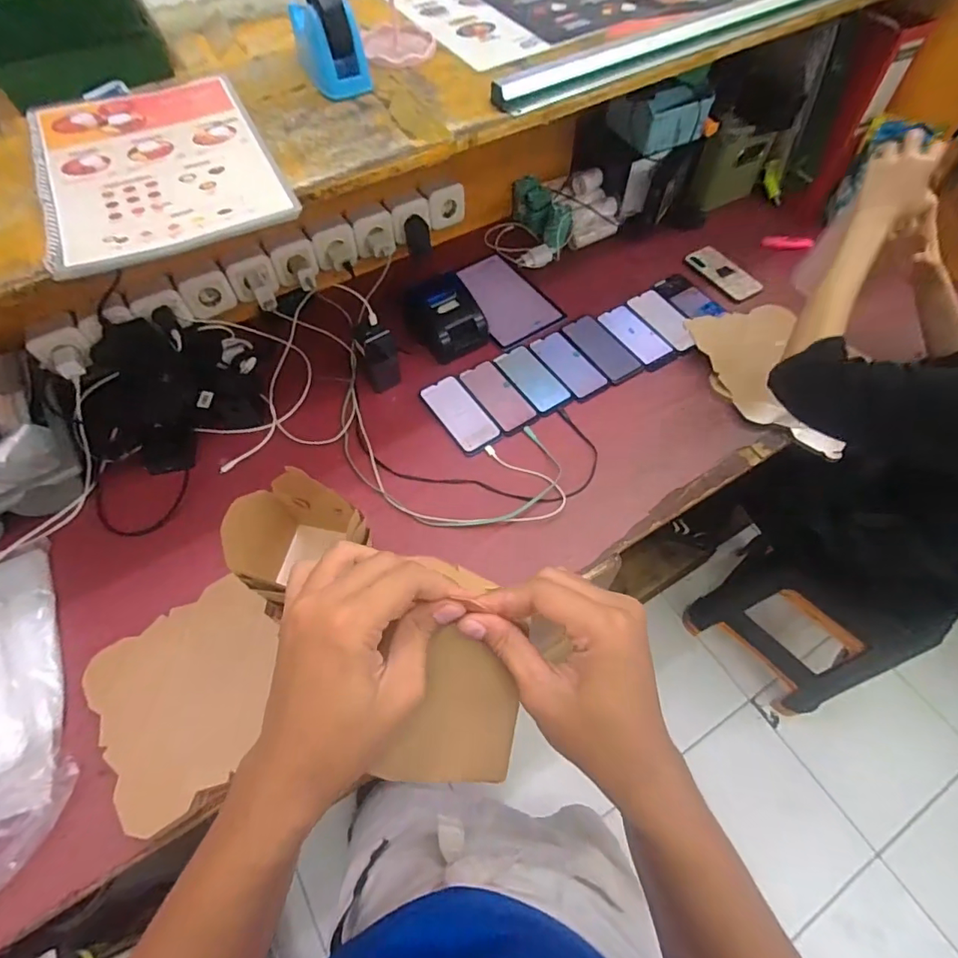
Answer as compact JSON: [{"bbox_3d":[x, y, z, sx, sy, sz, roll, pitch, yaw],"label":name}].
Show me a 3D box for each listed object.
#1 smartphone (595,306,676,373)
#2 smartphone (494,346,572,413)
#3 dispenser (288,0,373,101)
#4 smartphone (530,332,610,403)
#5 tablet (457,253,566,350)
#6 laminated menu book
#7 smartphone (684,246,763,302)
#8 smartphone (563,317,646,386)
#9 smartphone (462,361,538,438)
[{"bbox_3d":[0.304,-0.281,0.987,0.079,0.010,0.173,-24,62,-12],"label":"smartphone"},{"bbox_3d":[0.098,-0.187,0.937,0.076,0.005,0.156,-31,64,-16],"label":"smartphone"},{"bbox_3d":[-0.185,-0.541,0.603,0.074,0.098,0.127,-17,61,-8],"label":"dispenser"},{"bbox_3d":[0.167,-0.218,0.950,0.071,0.007,0.163,-27,63,-14],"label":"smartphone"},{"bbox_3d":[0.043,-0.381,1.049,0.163,0.006,0.257,-30,63,-15],"label":"tablet"},{"bbox_3d":[-0.353,-0.348,0.552,0.225,0.016,0.317,-24,62,-13],"label":"laminated menu book"},{"bbox_3d":[0.520,-0.440,1.071,0.075,0.011,0.176,-26,59,-6],"label":"smartphone"},{"bbox_3d":[0.232,-0.254,0.967,0.079,0.008,0.165,-28,63,-14],"label":"smartphone"},{"bbox_3d":[0.035,-0.149,0.915,0.075,0.008,0.163,-30,63,-15],"label":"smartphone"}]

